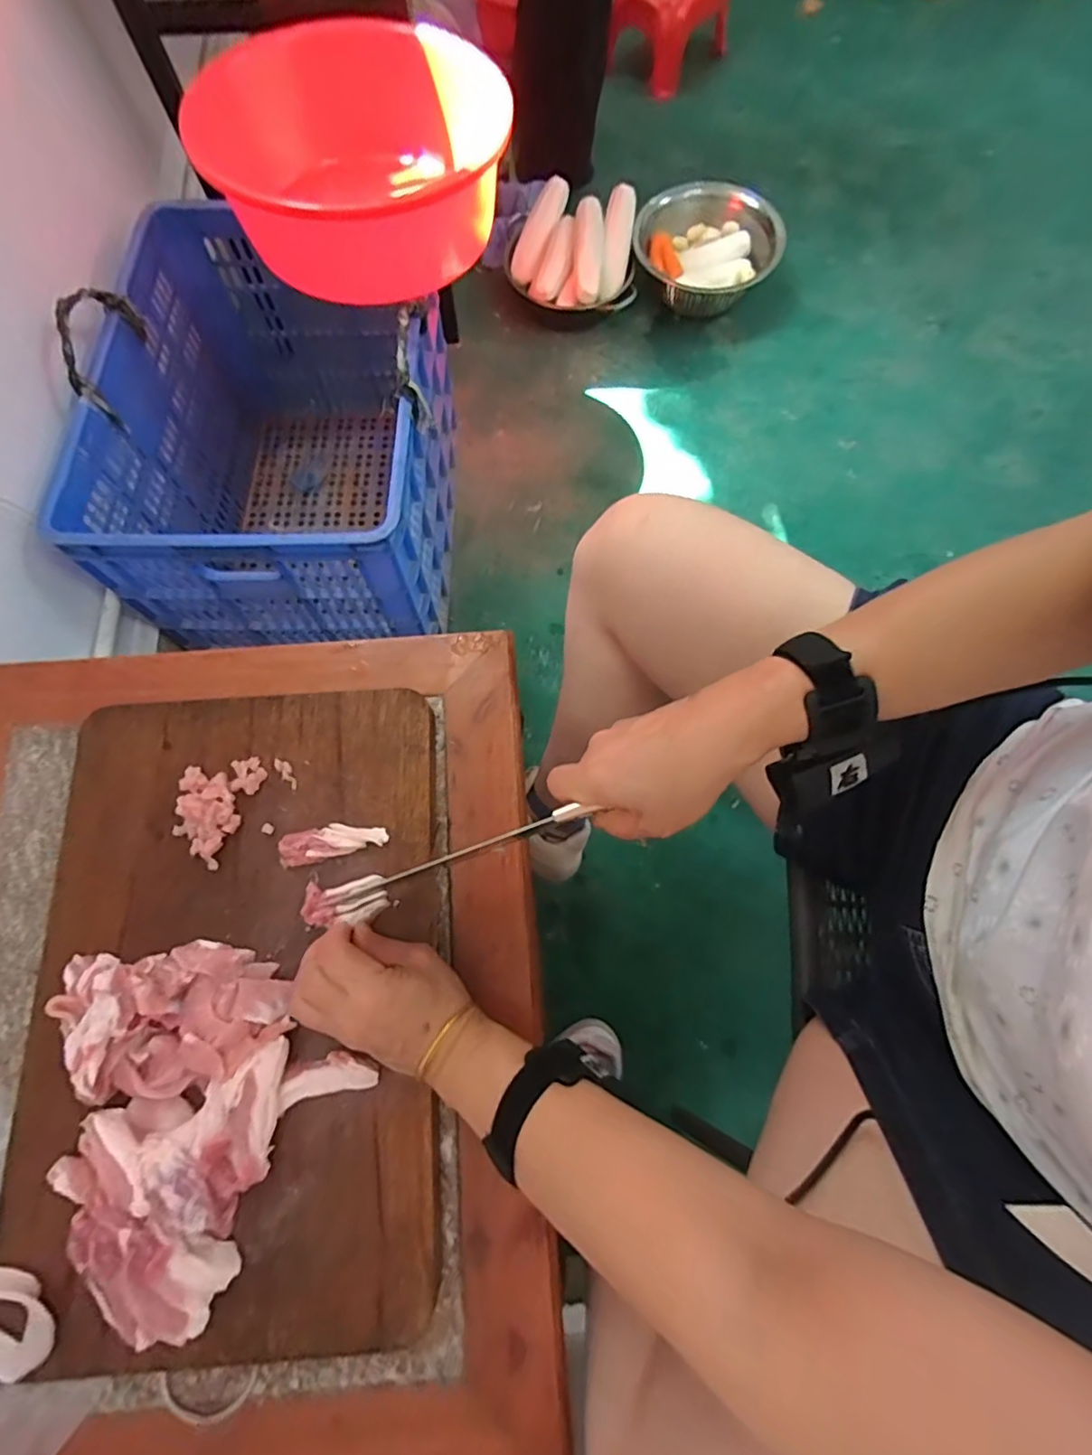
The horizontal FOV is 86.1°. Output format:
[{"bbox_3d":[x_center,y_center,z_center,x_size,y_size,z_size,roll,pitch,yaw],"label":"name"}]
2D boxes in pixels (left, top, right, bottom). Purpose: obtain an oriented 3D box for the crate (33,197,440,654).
[{"bbox_3d":[-0.393,-0.440,0.956,0.445,0.402,0.606,-2,73,0],"label":"crate"}]

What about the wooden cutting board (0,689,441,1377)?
[{"bbox_3d":[-0.238,0.199,0.455,0.301,0.045,0.463,-3,73,0],"label":"wooden cutting board"}]

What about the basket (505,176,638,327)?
[{"bbox_3d":[0.051,-1.014,1.266,0.270,0.157,0.255,-4,73,-1],"label":"basket"}]

